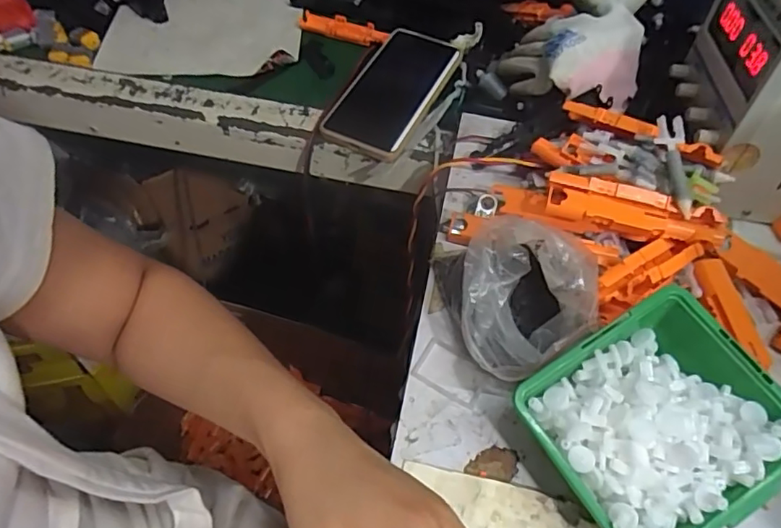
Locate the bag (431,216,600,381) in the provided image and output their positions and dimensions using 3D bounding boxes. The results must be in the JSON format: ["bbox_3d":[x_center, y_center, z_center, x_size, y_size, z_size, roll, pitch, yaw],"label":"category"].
[{"bbox_3d":[0.073,0.026,0.355,0.103,0.071,0.089,17,56,11],"label":"bag"}]

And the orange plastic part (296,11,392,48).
[{"bbox_3d":[-0.053,-0.264,0.630,0.113,0.017,0.022,21,55,12],"label":"orange plastic part"}]

